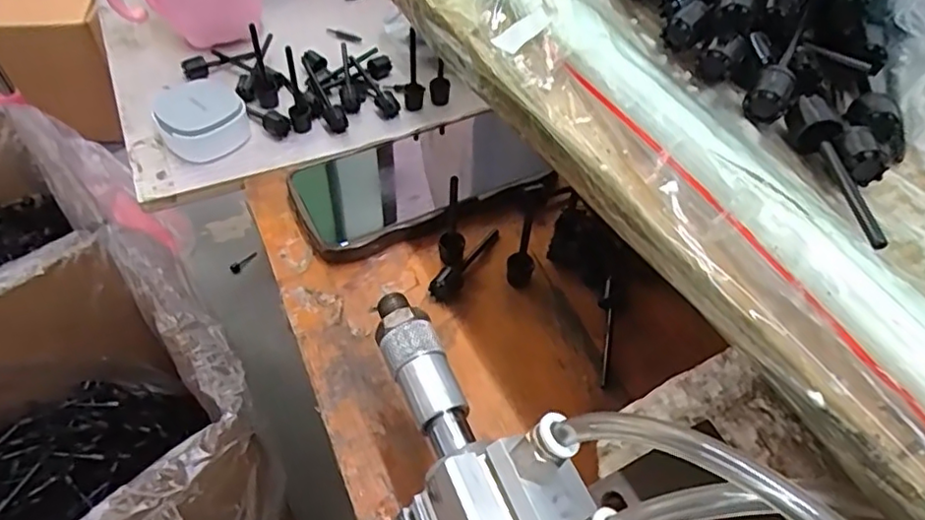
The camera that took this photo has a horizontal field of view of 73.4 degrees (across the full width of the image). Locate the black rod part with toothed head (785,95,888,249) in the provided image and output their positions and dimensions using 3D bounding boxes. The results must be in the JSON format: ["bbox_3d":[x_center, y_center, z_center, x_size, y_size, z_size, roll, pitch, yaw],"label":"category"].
[{"bbox_3d":[0.122,-0.030,0.204,0.012,0.012,0.059,0,51,-3],"label":"black rod part with toothed head"}]

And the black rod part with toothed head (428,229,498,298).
[{"bbox_3d":[0.003,-0.001,0.361,0.011,0.014,0.063,26,54,17],"label":"black rod part with toothed head"}]

